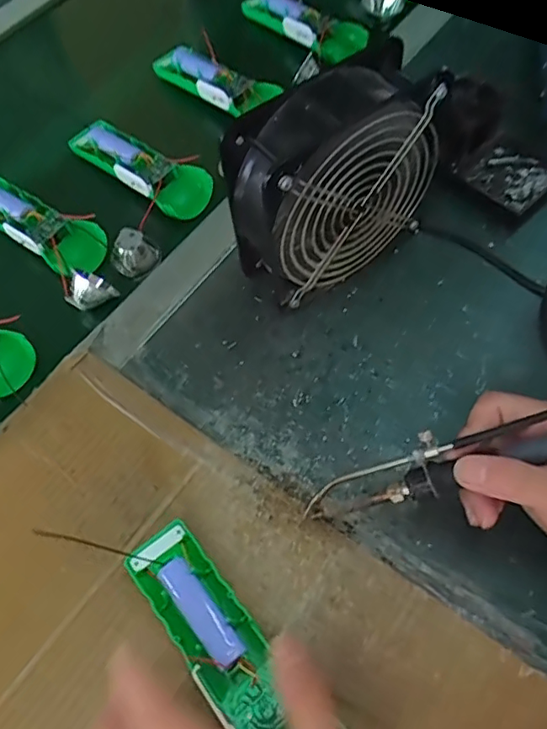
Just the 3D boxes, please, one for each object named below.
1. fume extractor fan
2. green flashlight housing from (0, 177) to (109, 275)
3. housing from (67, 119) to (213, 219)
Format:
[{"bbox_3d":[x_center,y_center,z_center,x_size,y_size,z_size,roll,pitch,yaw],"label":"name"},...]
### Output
[{"bbox_3d":[0.040,-0.106,0.375,0.122,0.165,0.066,-26,61,-9],"label":"fume extractor fan"},{"bbox_3d":[-0.199,-0.119,0.477,0.136,0.026,0.045,31,68,20],"label":"green flashlight housing"},{"bbox_3d":[-0.114,-0.173,0.498,0.139,0.037,0.046,33,68,21],"label":"housing"}]

